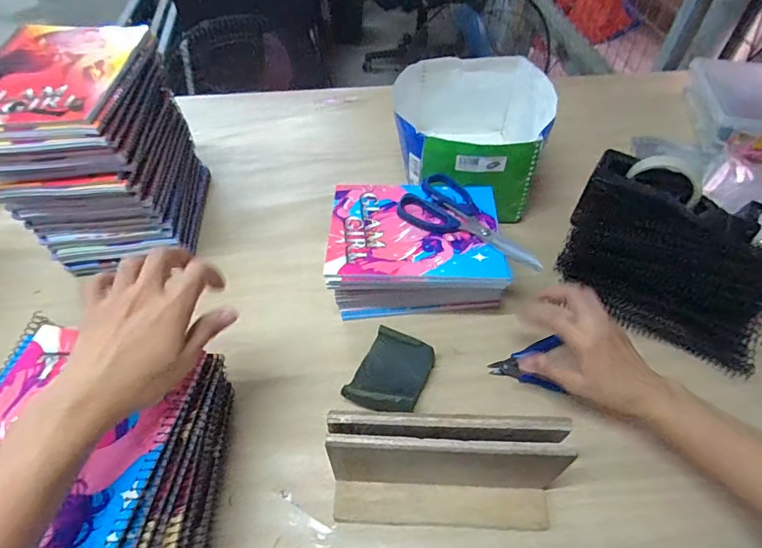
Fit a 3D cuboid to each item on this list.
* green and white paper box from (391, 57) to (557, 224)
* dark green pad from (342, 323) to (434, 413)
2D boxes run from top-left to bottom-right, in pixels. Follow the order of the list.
[{"bbox_3d":[0.130,-0.201,0.649,0.210,0.144,0.235,-2,52,-1],"label":"green and white paper box"},{"bbox_3d":[0.012,0.107,0.462,0.070,0.017,0.091,16,51,24],"label":"dark green pad"}]

